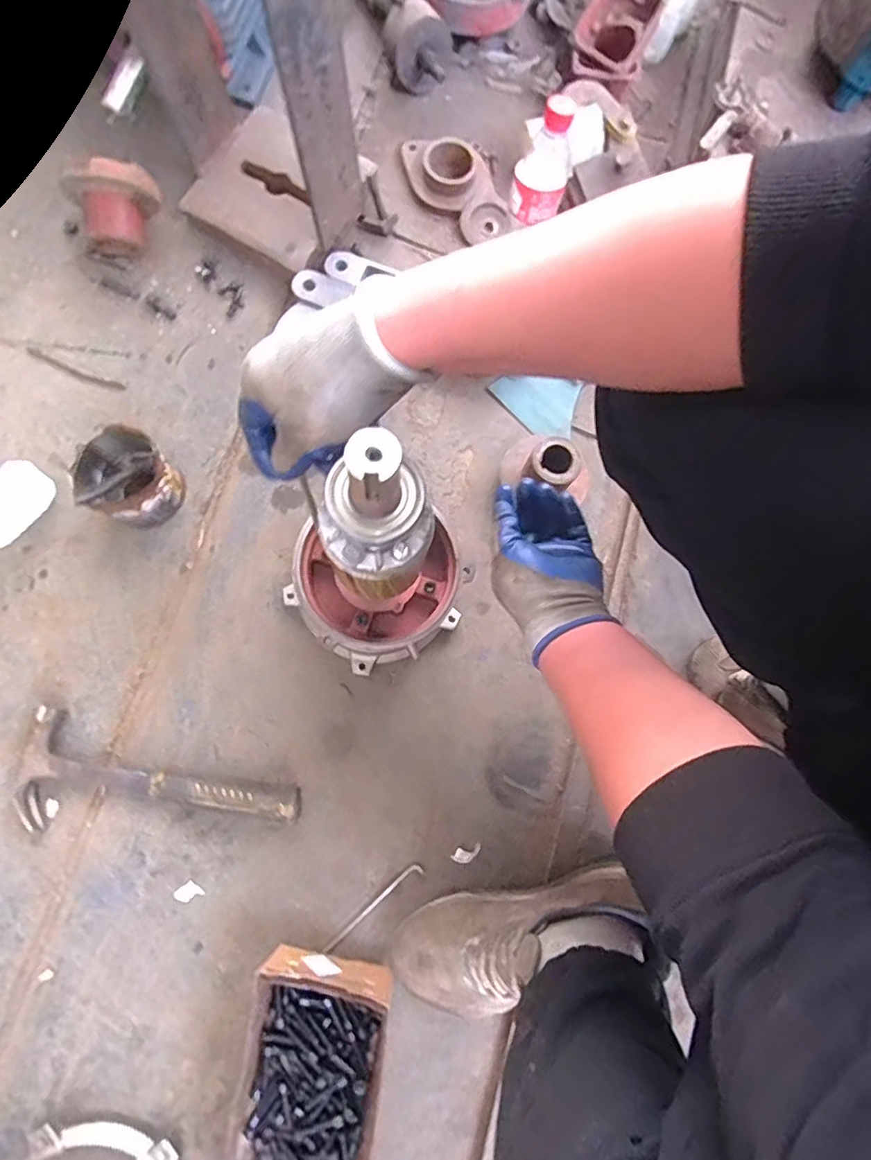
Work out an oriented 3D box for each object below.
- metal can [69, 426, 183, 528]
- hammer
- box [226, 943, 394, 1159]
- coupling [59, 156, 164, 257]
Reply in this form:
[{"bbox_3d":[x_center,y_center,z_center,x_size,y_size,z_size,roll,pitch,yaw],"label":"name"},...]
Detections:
[{"bbox_3d":[-0.373,-0.122,0.662,0.096,0.088,0.100,0,80,-1],"label":"metal can"},{"bbox_3d":[-0.319,0.255,0.619,0.312,0.033,0.125,17,80,2],"label":"hammer"},{"bbox_3d":[-0.130,0.527,0.561,0.140,0.065,0.241,10,80,1],"label":"box"},{"bbox_3d":[-0.420,-0.486,0.721,0.114,0.108,0.075,-12,80,-3],"label":"coupling"}]

